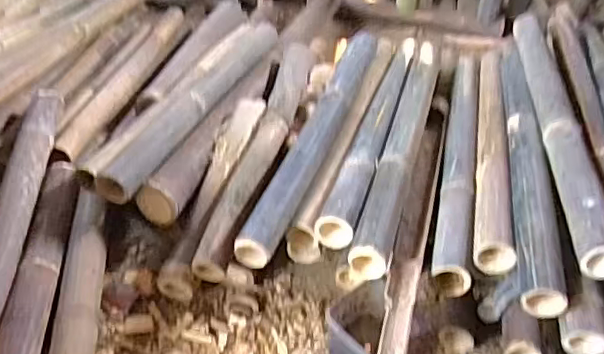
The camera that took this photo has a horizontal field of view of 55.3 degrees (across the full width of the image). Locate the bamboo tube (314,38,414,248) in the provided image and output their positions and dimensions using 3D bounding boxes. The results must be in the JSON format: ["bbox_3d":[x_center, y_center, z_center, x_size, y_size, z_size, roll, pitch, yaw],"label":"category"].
[{"bbox_3d":[0.145,-0.104,1.107,0.056,0.057,0.649,15,40,11],"label":"bamboo tube"}]

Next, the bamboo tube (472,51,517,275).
[{"bbox_3d":[0.346,-0.077,1.078,0.058,0.060,0.637,11,39,6],"label":"bamboo tube"}]

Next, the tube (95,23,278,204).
[{"bbox_3d":[-0.190,-0.167,1.169,0.069,0.052,0.664,17,40,13],"label":"tube"}]

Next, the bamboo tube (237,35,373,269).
[{"bbox_3d":[0.034,-0.095,1.053,0.054,0.056,0.653,16,45,12],"label":"bamboo tube"}]

